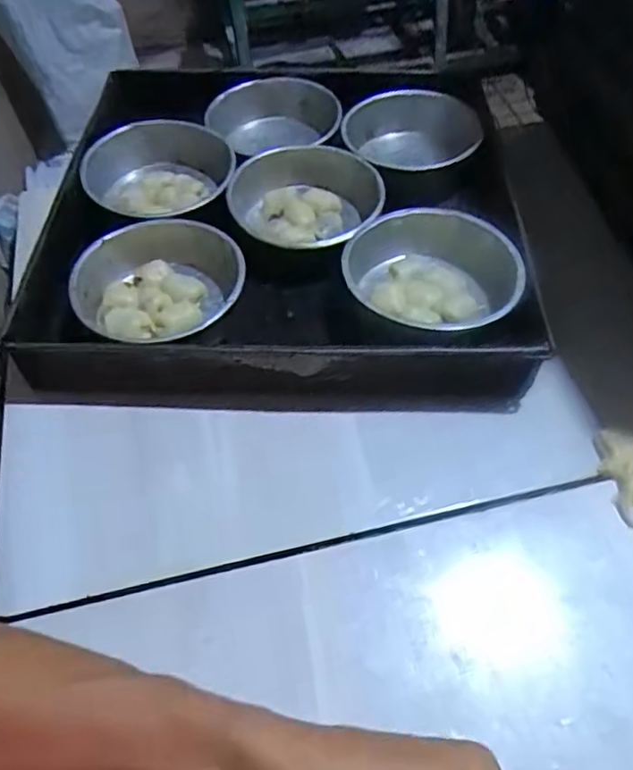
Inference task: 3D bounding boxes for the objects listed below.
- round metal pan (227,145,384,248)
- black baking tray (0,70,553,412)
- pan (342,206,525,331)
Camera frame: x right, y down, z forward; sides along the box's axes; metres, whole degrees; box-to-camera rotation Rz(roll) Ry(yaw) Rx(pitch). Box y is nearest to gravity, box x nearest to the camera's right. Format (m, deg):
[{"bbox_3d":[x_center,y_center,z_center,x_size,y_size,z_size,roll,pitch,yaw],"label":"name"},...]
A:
[{"bbox_3d":[-0.005,-0.182,0.639,0.157,0.074,0.146,-2,52,3],"label":"round metal pan"},{"bbox_3d":[-0.039,-0.185,0.637,0.468,0.076,0.461,-1,52,3],"label":"black baking tray"},{"bbox_3d":[0.108,-0.095,0.568,0.156,0.062,0.154,4,52,8],"label":"pan"}]

